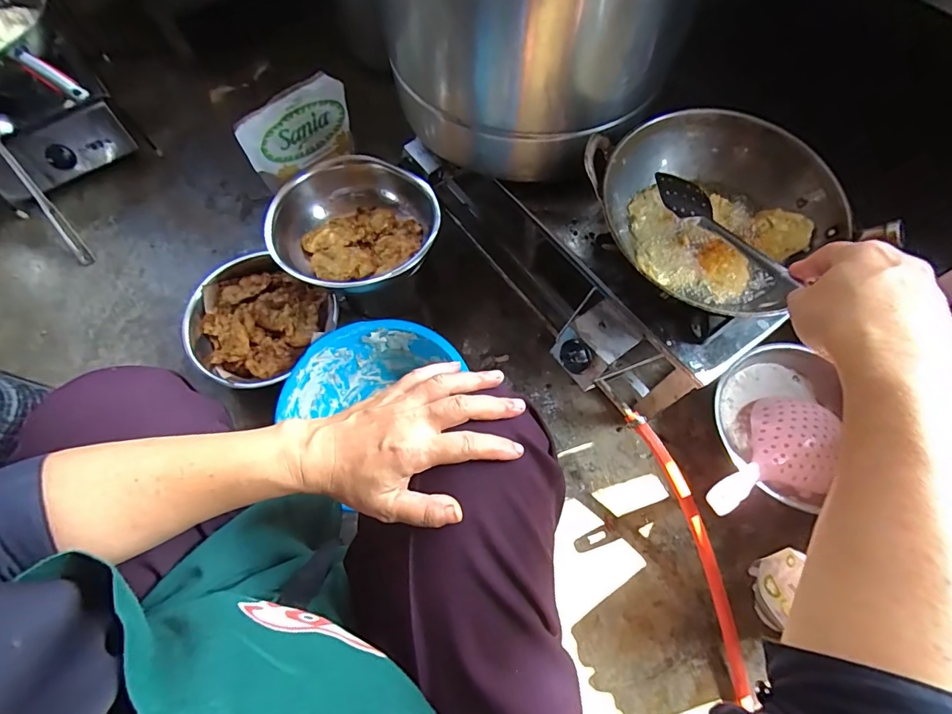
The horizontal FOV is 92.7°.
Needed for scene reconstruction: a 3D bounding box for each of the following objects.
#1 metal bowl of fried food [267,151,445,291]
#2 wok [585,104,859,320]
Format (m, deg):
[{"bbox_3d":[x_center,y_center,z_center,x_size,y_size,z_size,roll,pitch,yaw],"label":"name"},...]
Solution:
[{"bbox_3d":[-0.197,-0.215,0.747,0.253,0.097,0.257,-1,66,2],"label":"metal bowl of fried food"},{"bbox_3d":[0.315,-0.194,0.580,0.284,0.102,0.267,-1,66,2],"label":"wok"}]

